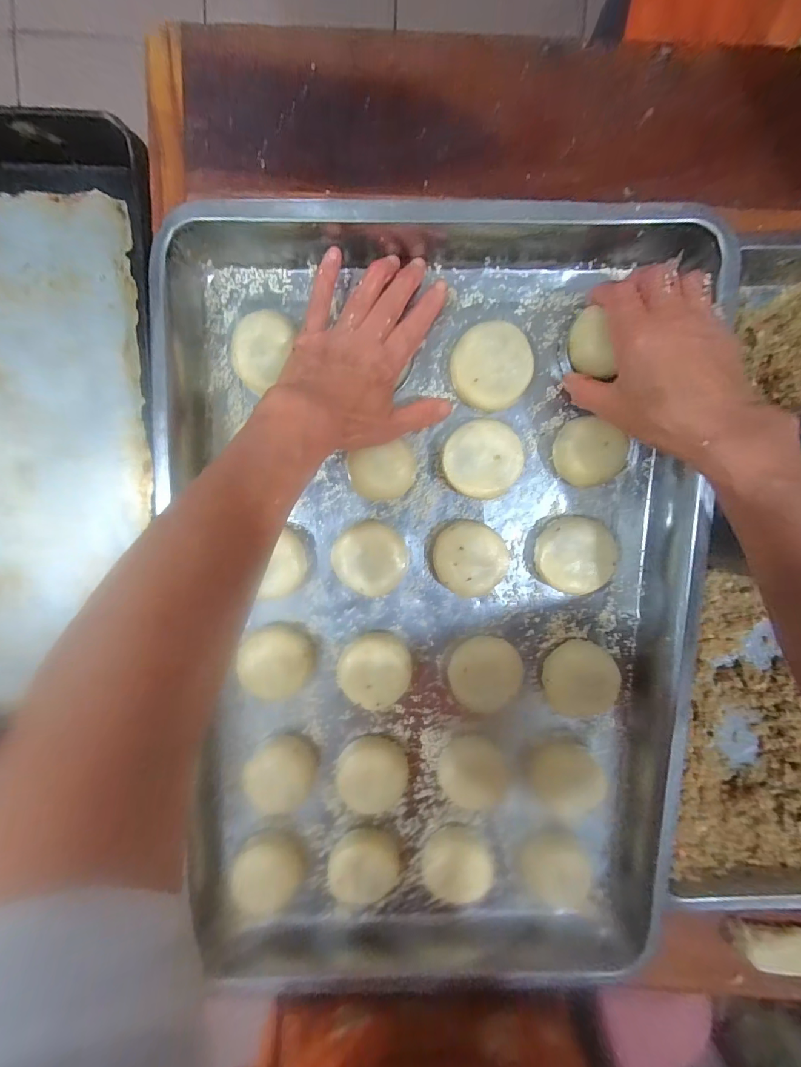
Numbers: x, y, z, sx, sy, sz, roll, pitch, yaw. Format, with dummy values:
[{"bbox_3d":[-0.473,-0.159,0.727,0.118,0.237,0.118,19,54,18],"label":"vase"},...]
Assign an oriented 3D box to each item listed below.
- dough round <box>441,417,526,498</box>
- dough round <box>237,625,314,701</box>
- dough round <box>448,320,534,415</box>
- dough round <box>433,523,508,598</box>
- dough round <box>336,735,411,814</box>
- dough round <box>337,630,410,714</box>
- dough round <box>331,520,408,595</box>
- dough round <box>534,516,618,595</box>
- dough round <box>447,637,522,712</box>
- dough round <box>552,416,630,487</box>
[{"bbox_3d":[0.063,-0.058,0.328,0.058,0.019,0.057,-5,99,5],"label":"dough round"},{"bbox_3d":[-0.101,0.106,0.345,0.052,0.024,0.059,-1,99,4],"label":"dough round"},{"bbox_3d":[0.068,-0.124,0.317,0.058,0.018,0.059,1,99,4],"label":"dough round"},{"bbox_3d":[0.056,0.020,0.338,0.056,0.020,0.057,1,99,4],"label":"dough round"},{"bbox_3d":[-0.024,0.210,0.356,0.057,0.020,0.064,1,99,4],"label":"dough round"},{"bbox_3d":[-0.020,0.110,0.346,0.057,0.022,0.056,1,99,4],"label":"dough round"},{"bbox_3d":[-0.024,0.019,0.336,0.058,0.026,0.052,27,100,-1],"label":"dough round"},{"bbox_3d":[0.139,0.016,0.336,0.059,0.017,0.057,1,99,4],"label":"dough round"},{"bbox_3d":[0.072,0.117,0.352,0.058,0.019,0.061,1,99,4],"label":"dough round"},{"bbox_3d":[0.141,-0.063,0.317,0.045,0.032,0.048,0,98,0],"label":"dough round"}]

